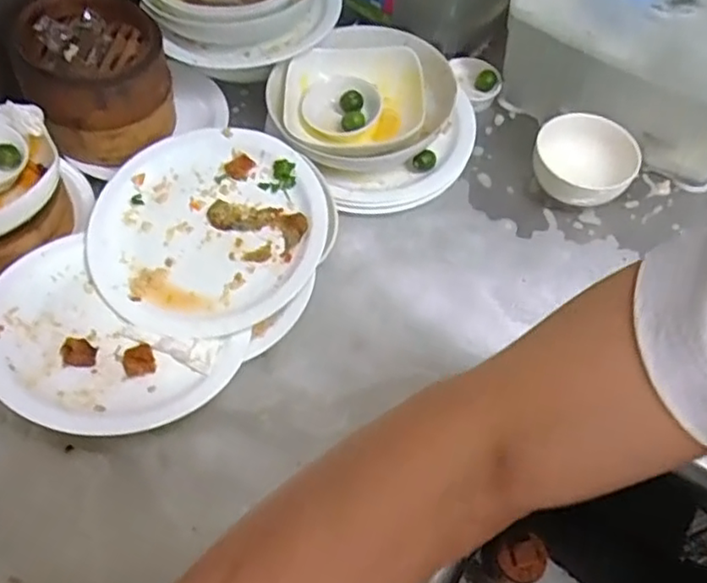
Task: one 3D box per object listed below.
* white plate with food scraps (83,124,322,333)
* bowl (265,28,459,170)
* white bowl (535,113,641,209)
[{"bbox_3d":[-0.145,-0.065,0.644,0.225,0.033,0.216,-1,58,-2],"label":"white plate with food scraps"},{"bbox_3d":[0.008,-0.213,0.734,0.181,0.053,0.200,23,61,12],"label":"bowl"},{"bbox_3d":[0.254,-0.140,0.723,0.109,0.053,0.103,1,58,-1],"label":"white bowl"}]

